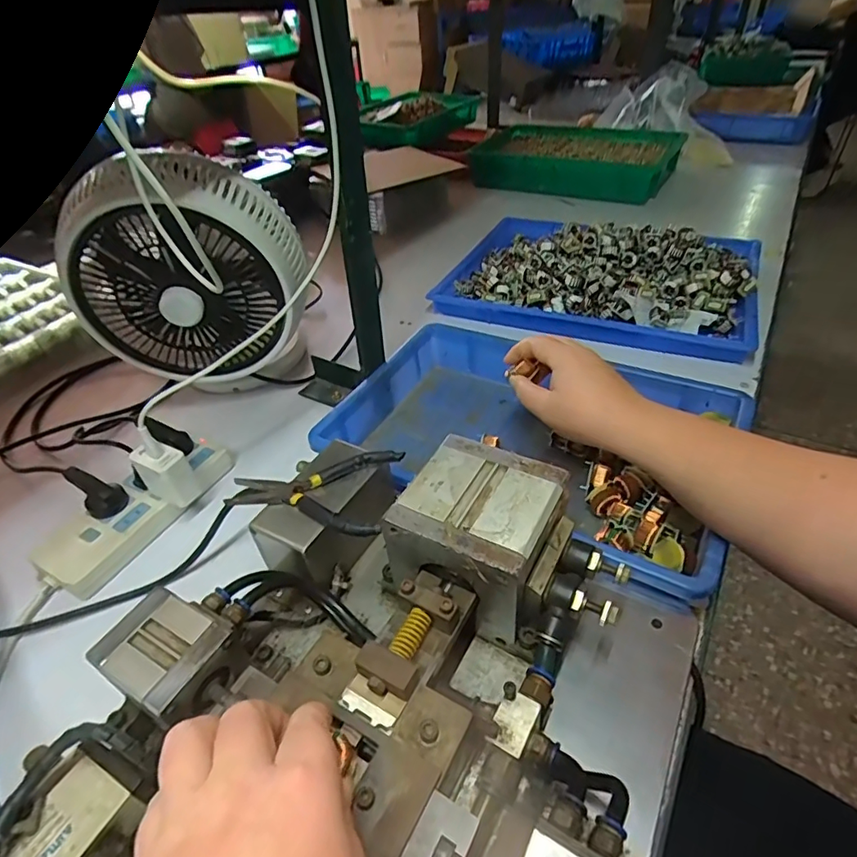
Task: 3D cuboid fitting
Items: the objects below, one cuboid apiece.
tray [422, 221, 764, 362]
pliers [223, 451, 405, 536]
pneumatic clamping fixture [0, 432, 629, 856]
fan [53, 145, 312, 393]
[{"bbox_3d":[0.257,-0.250,0.803,0.434,0.068,0.327,16,45,22],"label":"tray"},{"bbox_3d":[-0.085,0.042,0.386,0.118,0.010,0.076,5,42,10],"label":"pliers"},{"bbox_3d":[-0.051,0.177,0.263,0.282,0.098,0.407,16,45,22],"label":"pneumatic clamping fixture"},{"bbox_3d":[-0.250,-0.148,0.581,0.232,0.266,0.114,-8,41,-4],"label":"fan"}]

